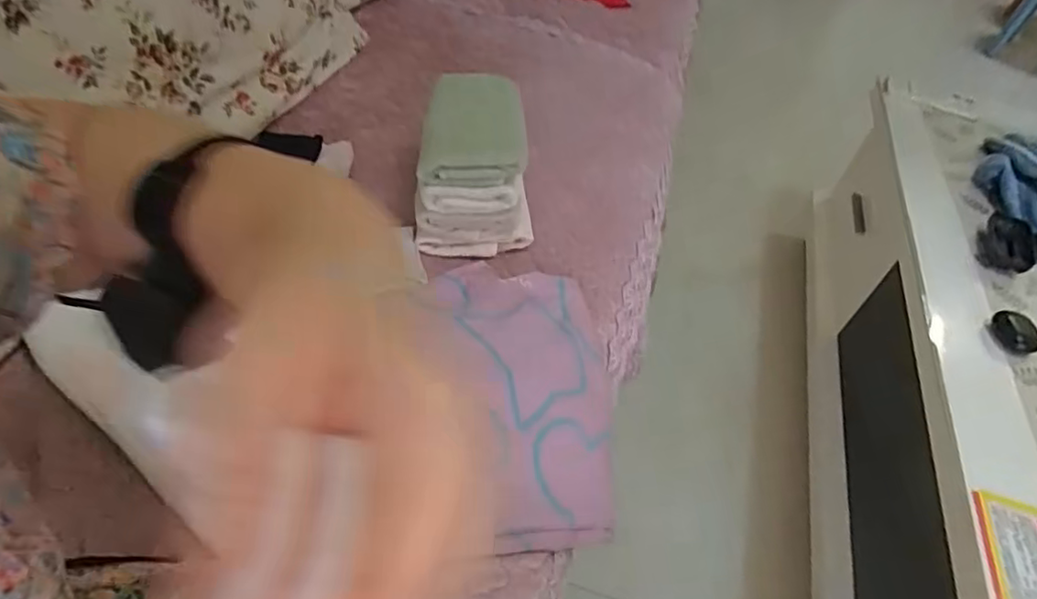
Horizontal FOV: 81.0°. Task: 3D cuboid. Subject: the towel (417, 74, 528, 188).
[{"bbox_3d":[-0.050,-0.206,0.729,0.117,0.048,0.175,5,48,-4],"label":"towel"}]

